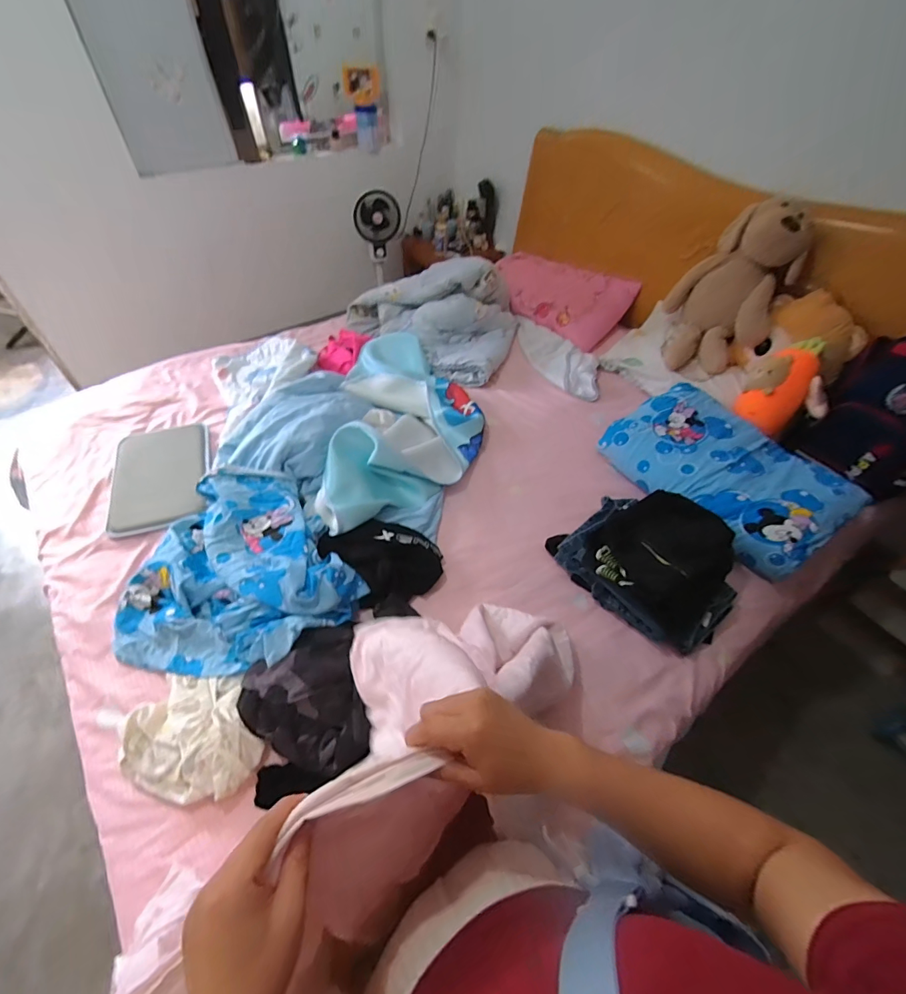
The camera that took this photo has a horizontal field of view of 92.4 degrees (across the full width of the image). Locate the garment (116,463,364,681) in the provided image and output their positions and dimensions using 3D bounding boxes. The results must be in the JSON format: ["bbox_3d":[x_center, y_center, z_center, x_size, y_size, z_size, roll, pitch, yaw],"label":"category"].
[{"bbox_3d":[-0.483,0.168,0.924,0.451,0.131,0.480,-30,58,-25],"label":"garment"}]

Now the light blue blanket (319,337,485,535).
[{"bbox_3d":[-0.124,-0.243,1.263,0.423,0.123,0.851,0,50,-3],"label":"light blue blanket"}]

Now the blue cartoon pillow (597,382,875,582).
[{"bbox_3d":[0.750,-0.085,1.174,0.425,0.126,0.547,-26,56,-22],"label":"blue cartoon pillow"}]

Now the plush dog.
[{"bbox_3d":[0.845,-0.627,1.346,0.304,0.431,0.211,24,53,16],"label":"plush dog"}]

